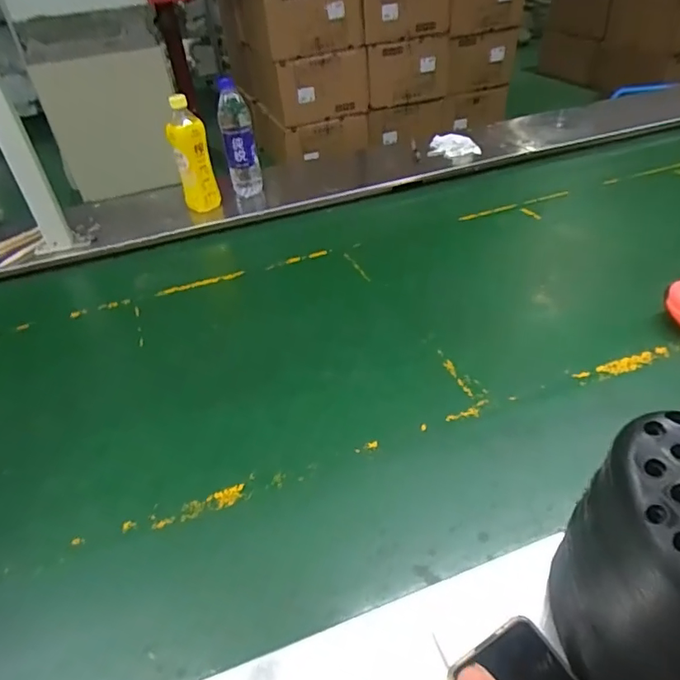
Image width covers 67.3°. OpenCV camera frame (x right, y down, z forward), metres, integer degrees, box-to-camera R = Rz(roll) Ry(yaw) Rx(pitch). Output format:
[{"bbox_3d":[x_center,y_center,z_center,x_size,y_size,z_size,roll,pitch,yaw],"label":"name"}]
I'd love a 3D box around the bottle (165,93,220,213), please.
[{"bbox_3d":[-0.295,-0.364,1.019,0.070,0.206,0.061,-18,40,-13],"label":"bottle"}]

